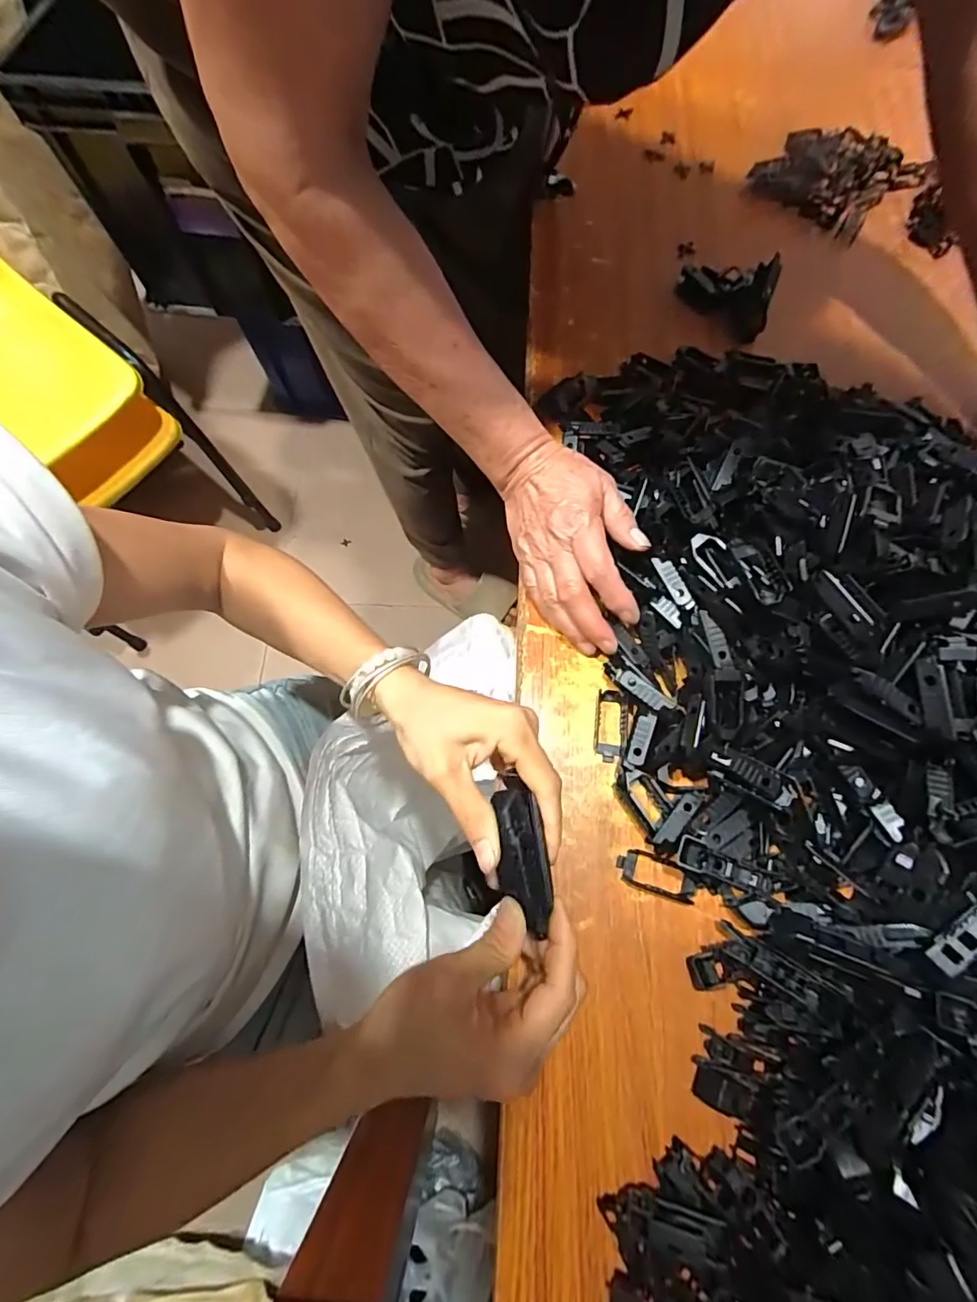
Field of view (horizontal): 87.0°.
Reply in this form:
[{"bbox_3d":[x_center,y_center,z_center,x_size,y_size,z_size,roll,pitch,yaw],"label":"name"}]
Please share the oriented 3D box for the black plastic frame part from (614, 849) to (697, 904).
[{"bbox_3d":[0.113,0.151,0.346,0.052,0.011,0.024,16,73,8],"label":"black plastic frame part"}]

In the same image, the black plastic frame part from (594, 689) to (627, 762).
[{"bbox_3d":[0.091,0.055,0.378,0.024,0.005,0.052,7,72,5],"label":"black plastic frame part"}]

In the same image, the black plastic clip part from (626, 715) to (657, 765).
[{"bbox_3d":[0.106,0.064,0.365,0.013,0.021,0.036,20,74,9],"label":"black plastic clip part"}]

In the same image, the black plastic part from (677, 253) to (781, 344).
[{"bbox_3d":[0.227,-0.348,0.493,0.085,0.032,0.071,17,73,8],"label":"black plastic part"}]

